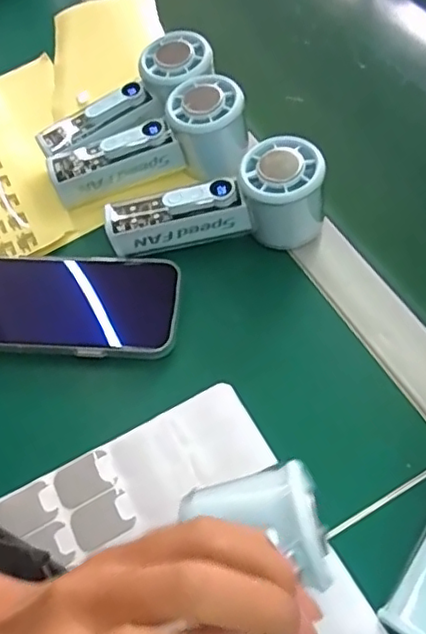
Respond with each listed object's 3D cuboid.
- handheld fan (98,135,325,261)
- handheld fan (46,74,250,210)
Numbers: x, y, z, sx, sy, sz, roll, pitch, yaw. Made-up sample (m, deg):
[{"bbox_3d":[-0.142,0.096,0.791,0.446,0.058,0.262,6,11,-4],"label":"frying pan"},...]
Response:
[{"bbox_3d":[0.001,-0.080,0.428,0.150,0.054,0.053,-8,57,0],"label":"handheld fan"},{"bbox_3d":[-0.049,-0.128,0.461,0.148,0.052,0.055,-22,58,-9],"label":"handheld fan"}]

